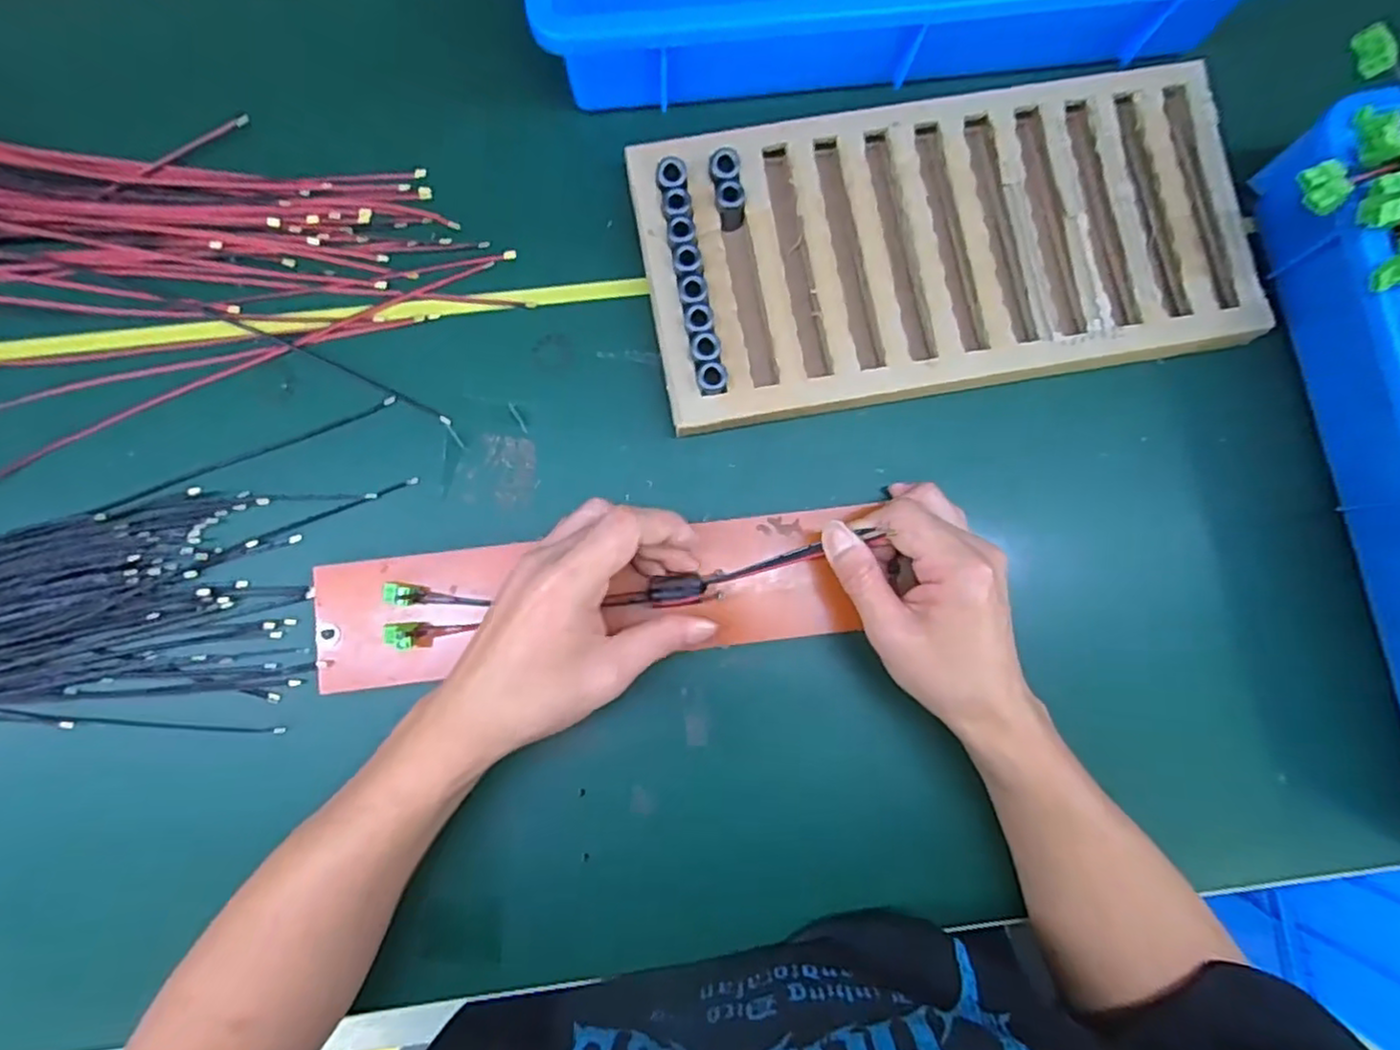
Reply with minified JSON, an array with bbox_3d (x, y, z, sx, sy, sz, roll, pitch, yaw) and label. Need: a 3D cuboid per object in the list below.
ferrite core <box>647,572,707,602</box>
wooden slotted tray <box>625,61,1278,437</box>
[{"bbox_3d":[-0.013,0.035,0.379,0.030,0.011,0.014,-3,83,-2],"label":"ferrite core"},{"bbox_3d":[0.148,-0.168,0.420,0.356,0.040,0.176,-10,83,-4],"label":"wooden slotted tray"}]

